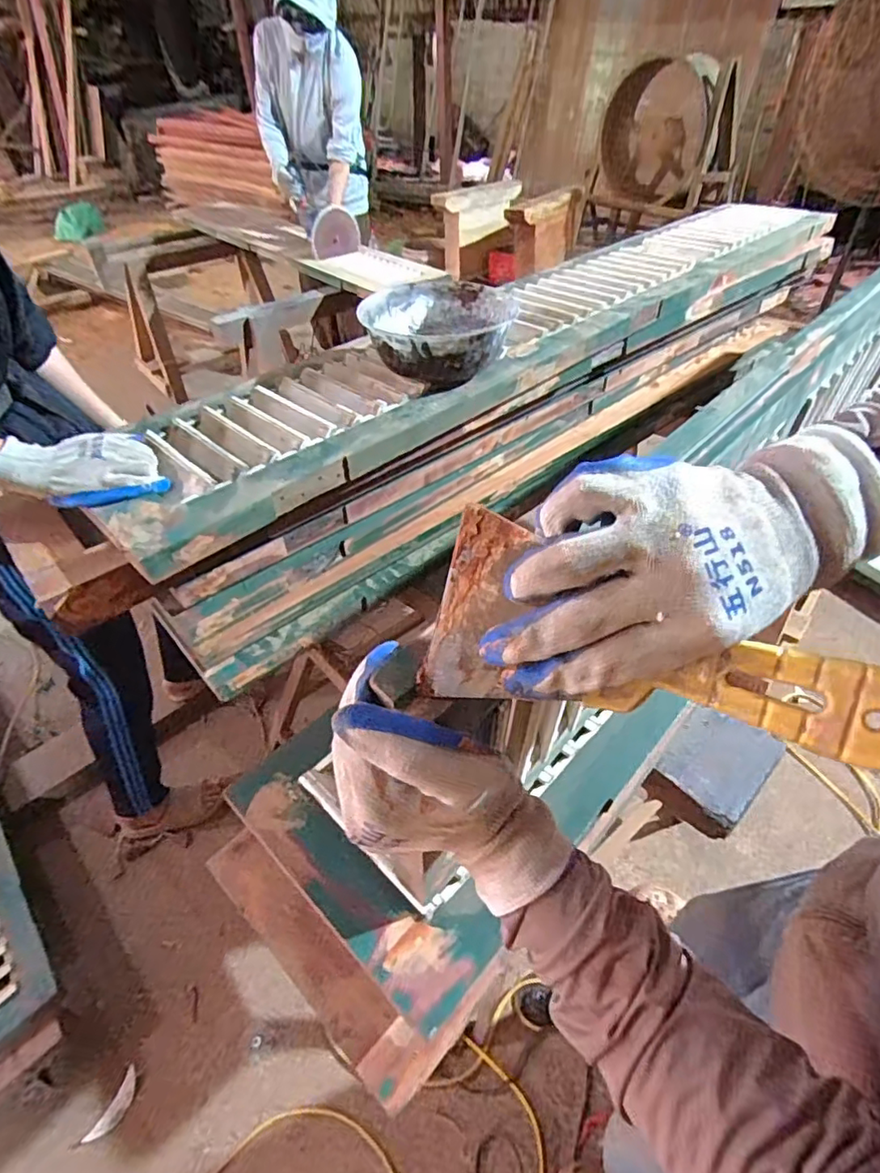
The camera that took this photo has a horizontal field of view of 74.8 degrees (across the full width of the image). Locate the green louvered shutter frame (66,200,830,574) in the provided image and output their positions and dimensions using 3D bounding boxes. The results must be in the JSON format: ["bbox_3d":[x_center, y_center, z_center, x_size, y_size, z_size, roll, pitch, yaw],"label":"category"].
[{"bbox_3d":[0.251,-0.533,1.052,0.274,0.033,1.692,34,53,29],"label":"green louvered shutter frame"}]

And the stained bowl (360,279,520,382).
[{"bbox_3d":[0.001,-0.347,0.805,0.195,0.094,0.195,-1,45,1],"label":"stained bowl"}]

